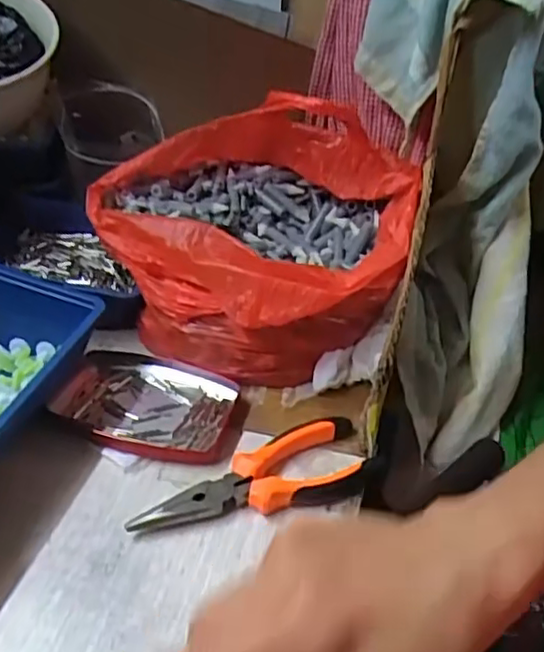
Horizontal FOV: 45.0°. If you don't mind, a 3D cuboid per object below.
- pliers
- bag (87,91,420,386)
[{"bbox_3d":[-0.010,0.098,0.411,0.156,0.021,0.052,-12,40,-22],"label":"pliers"},{"bbox_3d":[-0.006,-0.076,0.530,0.229,0.141,0.226,33,45,32],"label":"bag"}]

